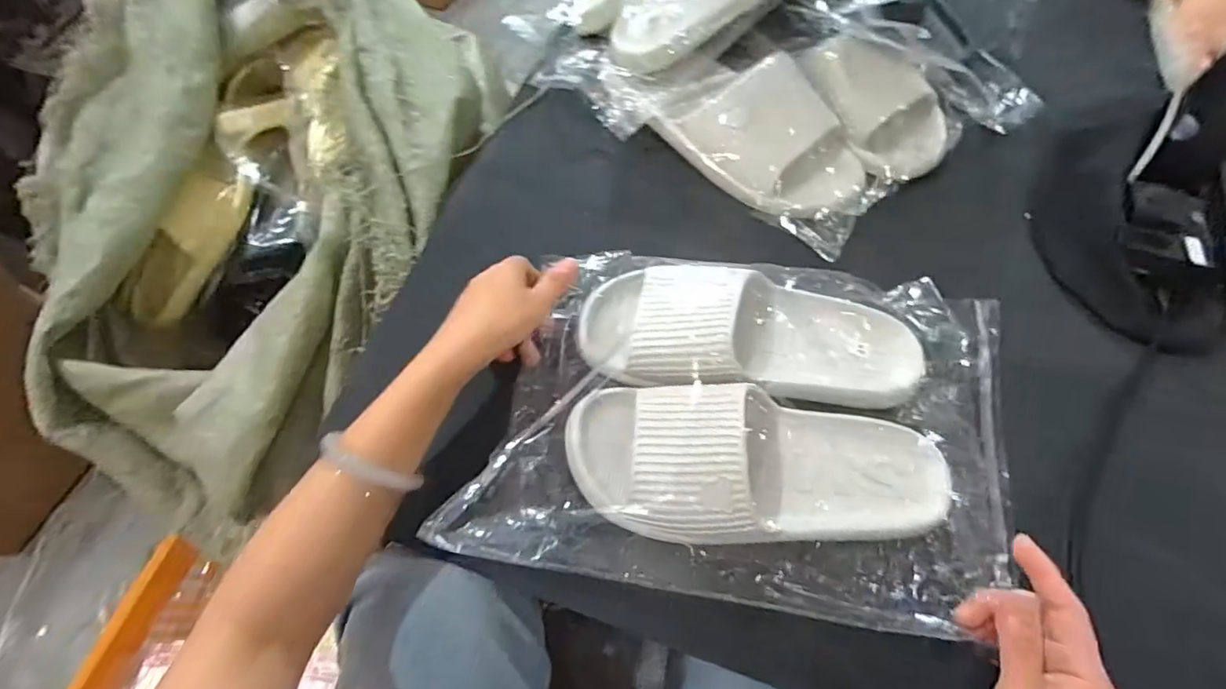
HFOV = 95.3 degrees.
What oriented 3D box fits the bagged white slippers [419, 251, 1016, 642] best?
[{"bbox_3d":[0.105,0.050,0.393,0.352,0.076,0.242,8,65,6],"label":"bagged white slippers"}]

